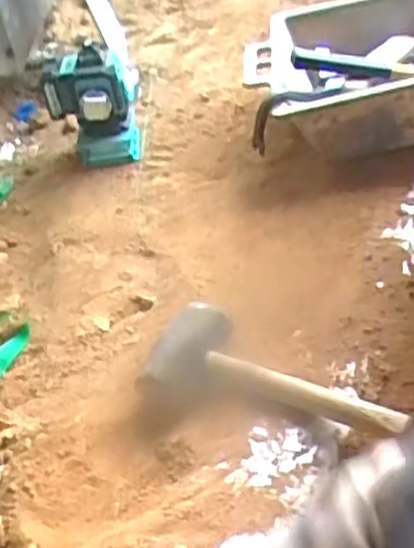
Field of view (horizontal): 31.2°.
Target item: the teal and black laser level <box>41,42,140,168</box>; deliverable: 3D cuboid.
[{"bbox_3d":[-0.177,-0.264,1.179,0.134,0.180,0.107,10,45,19],"label":"teal and black laser level"}]

